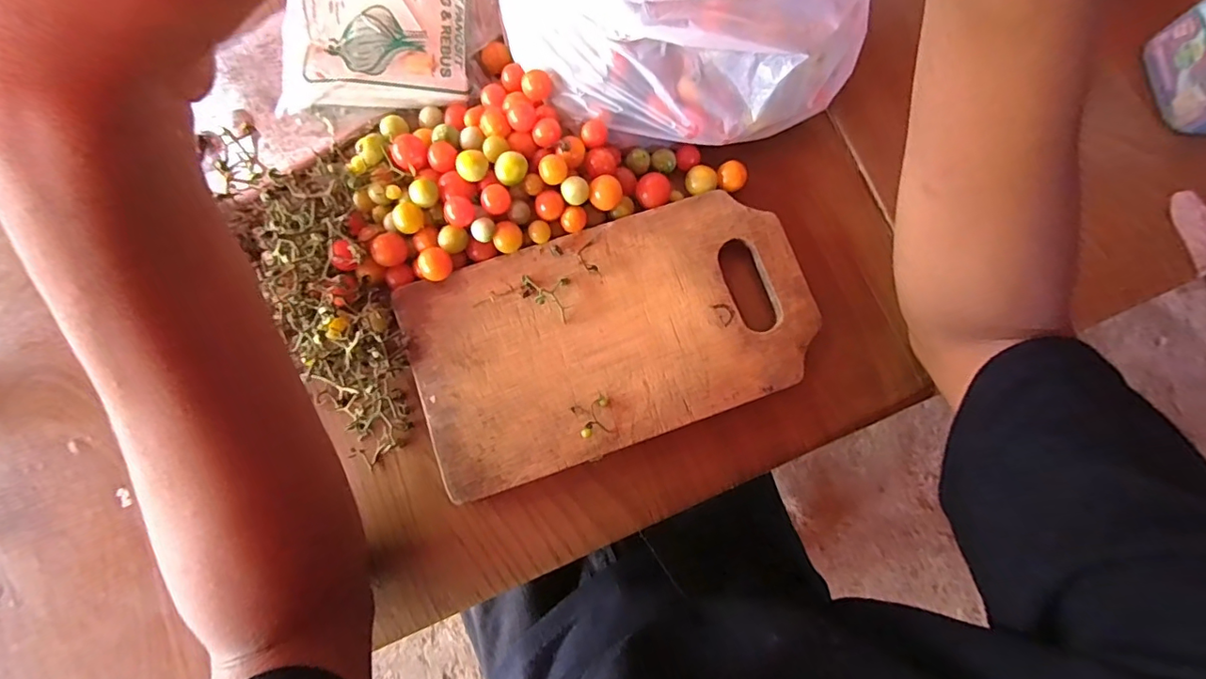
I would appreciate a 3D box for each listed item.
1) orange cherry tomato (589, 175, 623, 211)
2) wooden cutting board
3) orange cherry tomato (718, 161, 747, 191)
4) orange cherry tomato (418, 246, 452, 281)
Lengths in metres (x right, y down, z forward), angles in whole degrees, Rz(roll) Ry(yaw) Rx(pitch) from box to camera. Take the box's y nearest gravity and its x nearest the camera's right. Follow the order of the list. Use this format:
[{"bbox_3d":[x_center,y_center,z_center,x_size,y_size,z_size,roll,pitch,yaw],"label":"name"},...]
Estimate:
[{"bbox_3d":[0.002,-0.091,0.330,0.020,0.017,0.019,1,78,-5],"label":"orange cherry tomato"},{"bbox_3d":[0.008,-0.004,0.327,0.241,0.022,0.132,-19,81,-9],"label":"wooden cutting board"},{"bbox_3d":[0.085,-0.107,0.352,0.018,0.018,0.018,28,77,1],"label":"orange cherry tomato"},{"bbox_3d":[-0.100,-0.044,0.316,0.019,0.016,0.017,-37,84,-11],"label":"orange cherry tomato"}]

